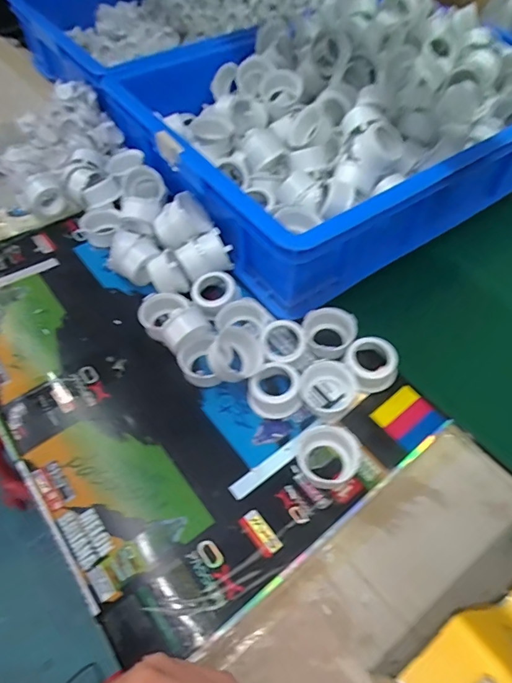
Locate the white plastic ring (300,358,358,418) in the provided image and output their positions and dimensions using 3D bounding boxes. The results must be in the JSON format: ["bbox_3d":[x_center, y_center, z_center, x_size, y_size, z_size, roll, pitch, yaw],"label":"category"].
[{"bbox_3d":[0.071,0.046,0.445,0.044,0.038,0.046,0,54,0],"label":"white plastic ring"}]

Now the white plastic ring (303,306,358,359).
[{"bbox_3d":[0.078,-0.006,0.478,0.054,0.039,0.054,0,54,0],"label":"white plastic ring"}]

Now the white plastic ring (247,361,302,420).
[{"bbox_3d":[0.019,0.050,0.449,0.050,0.035,0.051,0,54,0],"label":"white plastic ring"}]

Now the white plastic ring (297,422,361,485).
[{"bbox_3d":[0.067,0.104,0.411,0.048,0.026,0.050,0,54,0],"label":"white plastic ring"}]

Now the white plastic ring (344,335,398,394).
[{"bbox_3d":[0.117,0.024,0.454,0.056,0.031,0.050,4,53,-1],"label":"white plastic ring"}]

